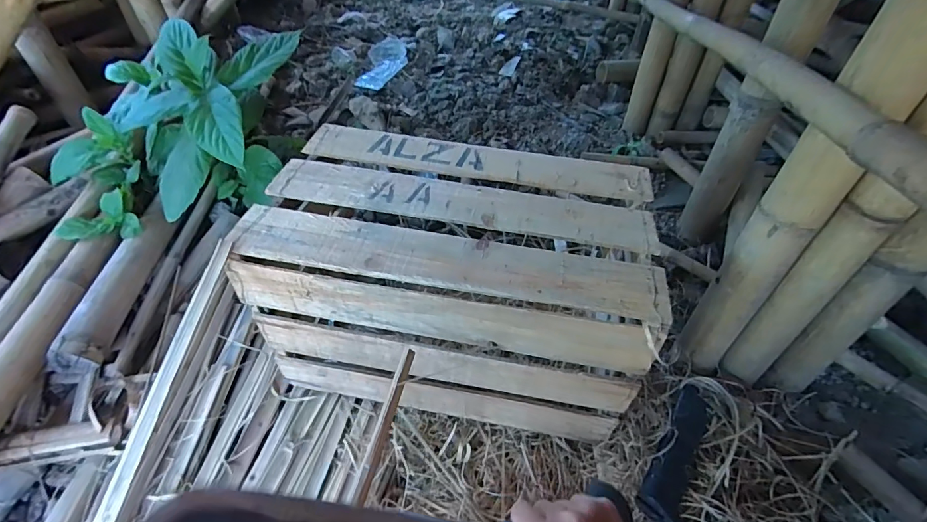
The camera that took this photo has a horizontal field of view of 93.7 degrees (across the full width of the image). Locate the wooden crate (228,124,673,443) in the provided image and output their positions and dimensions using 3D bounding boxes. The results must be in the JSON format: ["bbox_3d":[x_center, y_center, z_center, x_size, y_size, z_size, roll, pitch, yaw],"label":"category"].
[{"bbox_3d":[-0.012,0.026,0.769,0.581,0.324,0.346,10,47,6],"label":"wooden crate"}]

